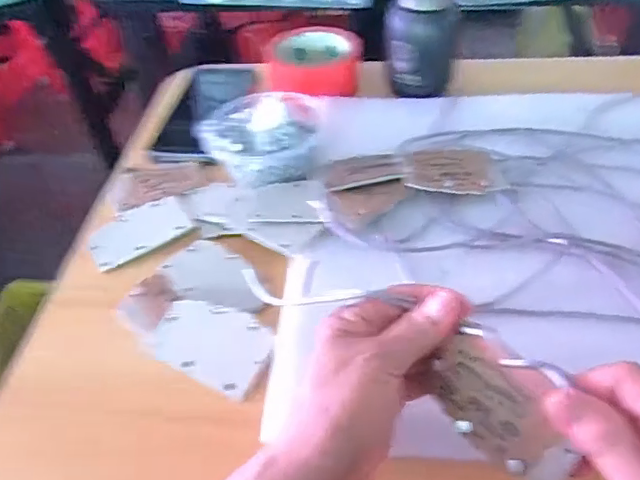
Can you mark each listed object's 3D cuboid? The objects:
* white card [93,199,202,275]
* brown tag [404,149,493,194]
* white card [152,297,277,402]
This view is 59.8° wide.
[{"bbox_3d":[-0.153,-0.009,0.472,0.082,0.009,0.061,-26,50,-18],"label":"white card"},{"bbox_3d":[0.108,-0.058,0.466,0.070,0.006,0.052,3,47,8],"label":"brown tag"},{"bbox_3d":[-0.076,0.071,0.389,0.083,0.005,0.056,20,57,19],"label":"white card"}]

